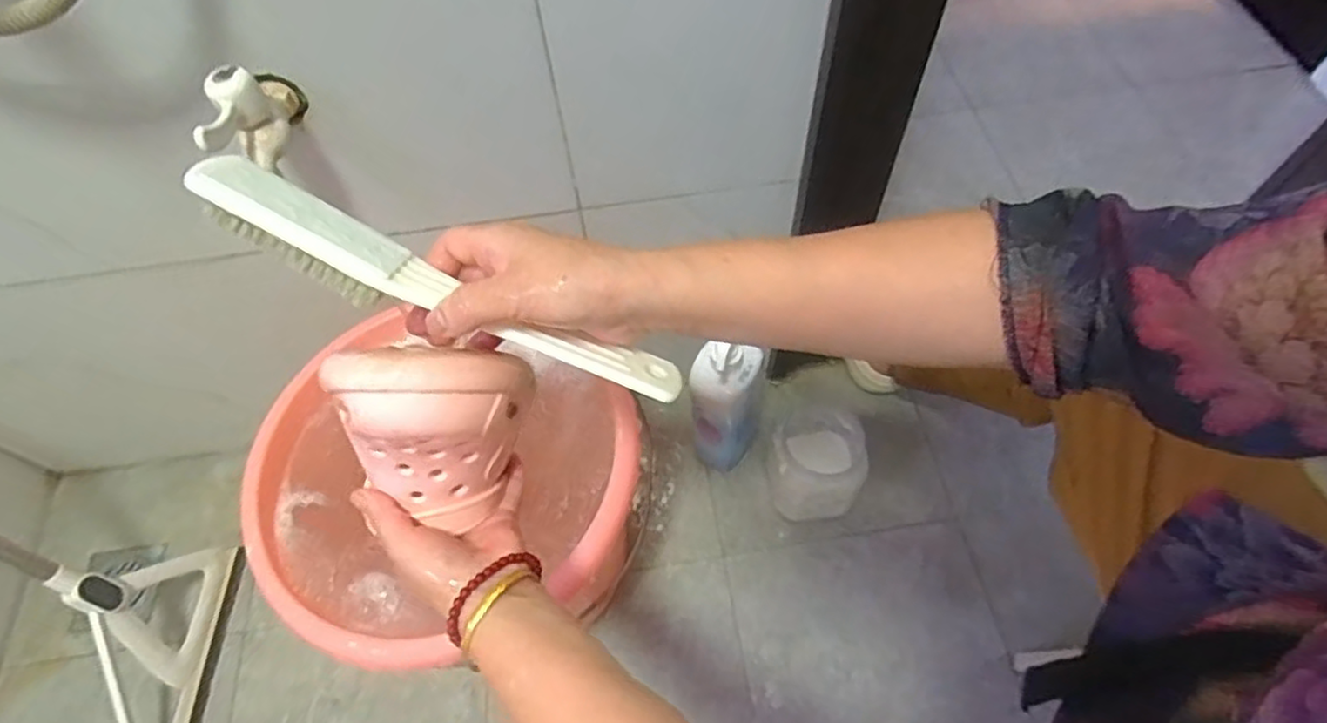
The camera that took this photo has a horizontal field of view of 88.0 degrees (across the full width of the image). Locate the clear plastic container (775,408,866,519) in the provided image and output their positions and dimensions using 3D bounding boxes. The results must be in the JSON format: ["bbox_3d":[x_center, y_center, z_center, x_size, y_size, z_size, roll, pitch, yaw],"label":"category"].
[{"bbox_3d":[0.187,0.121,0.849,0.108,0.133,0.127,0,61,3],"label":"clear plastic container"}]

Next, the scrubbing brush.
[{"bbox_3d":[-0.104,-0.034,0.346,0.246,0.023,0.040,24,62,-11],"label":"scrubbing brush"}]

